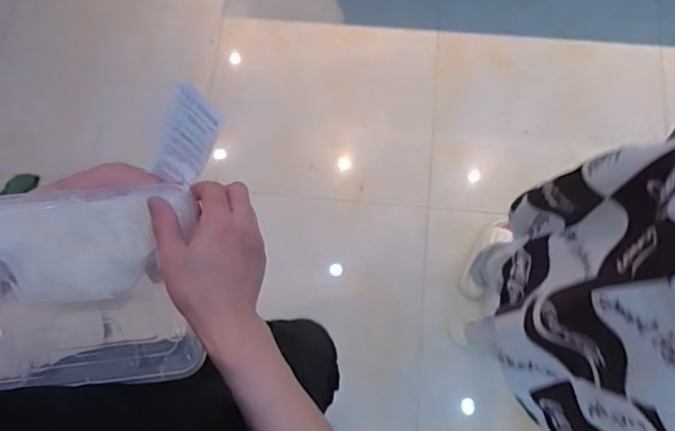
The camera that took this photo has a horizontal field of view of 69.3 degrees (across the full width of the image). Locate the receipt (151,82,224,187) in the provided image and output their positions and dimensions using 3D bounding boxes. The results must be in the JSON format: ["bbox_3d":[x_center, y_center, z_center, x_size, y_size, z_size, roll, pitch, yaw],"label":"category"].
[{"bbox_3d":[-0.136,-0.076,0.447,0.048,0.010,0.078,33,119,2],"label":"receipt"}]

